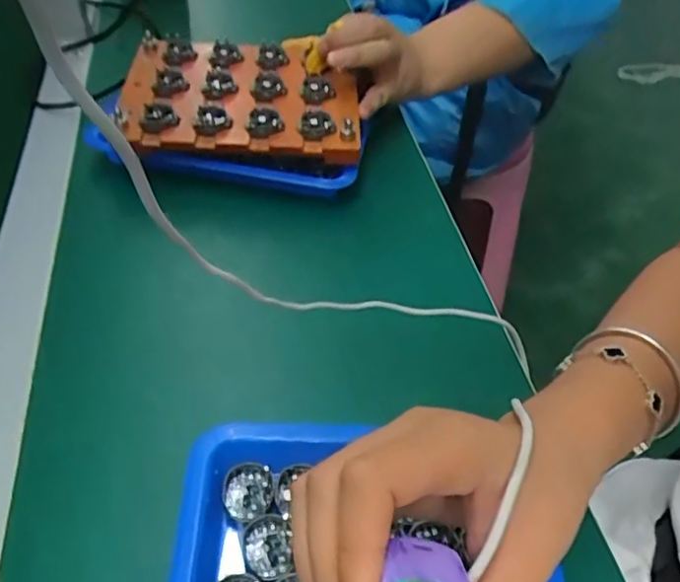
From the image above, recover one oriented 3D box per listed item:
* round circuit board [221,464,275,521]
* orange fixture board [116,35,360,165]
[{"bbox_3d":[-0.045,0.100,0.306,0.025,0.007,0.026,2,46,-3],"label":"round circuit board"},{"bbox_3d":[-0.075,-0.157,0.485,0.174,0.028,0.132,-1,46,-5],"label":"orange fixture board"}]

